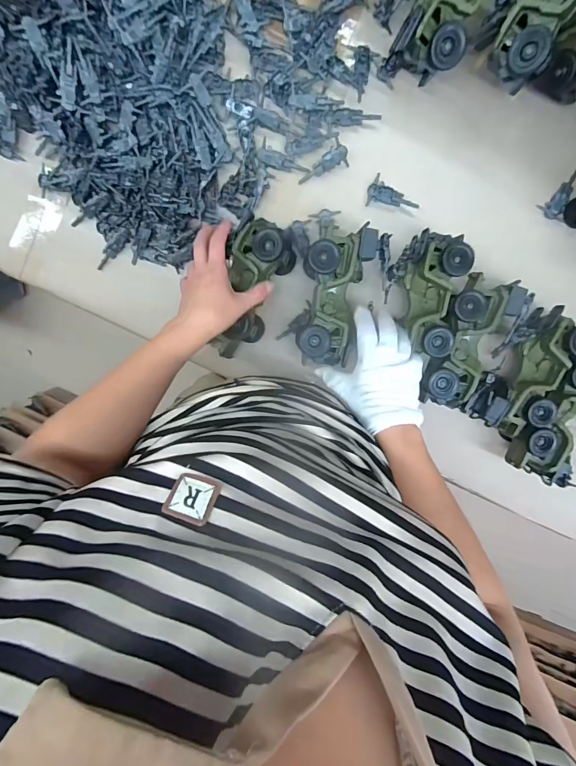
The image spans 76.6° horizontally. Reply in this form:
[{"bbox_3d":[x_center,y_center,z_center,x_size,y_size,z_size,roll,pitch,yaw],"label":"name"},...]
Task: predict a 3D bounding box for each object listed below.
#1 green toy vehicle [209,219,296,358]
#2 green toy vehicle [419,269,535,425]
[{"bbox_3d":[-0.050,-0.129,0.524,0.081,0.076,0.192,17,105,-3],"label":"green toy vehicle"},{"bbox_3d":[0.277,-0.052,0.549,0.123,0.075,0.197,15,99,-2],"label":"green toy vehicle"}]

